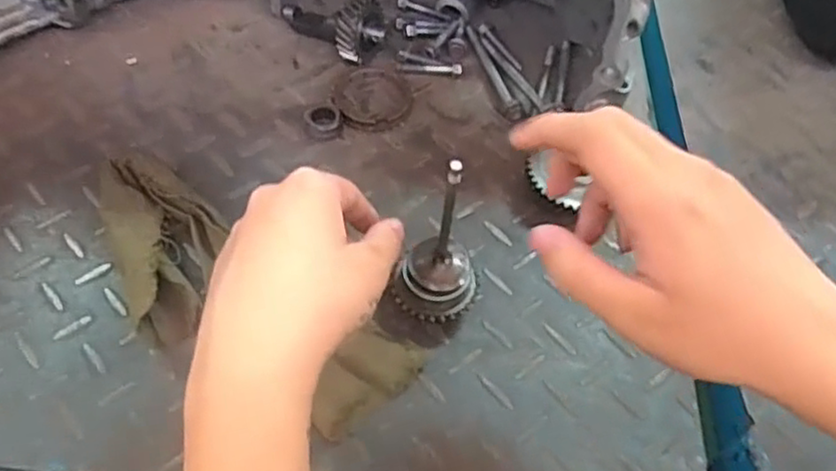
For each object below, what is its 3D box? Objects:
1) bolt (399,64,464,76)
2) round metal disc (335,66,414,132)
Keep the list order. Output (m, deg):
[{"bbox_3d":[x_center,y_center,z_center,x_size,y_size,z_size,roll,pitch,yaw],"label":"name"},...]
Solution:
[{"bbox_3d":[0.011,-0.134,0.543,0.049,0.008,0.009,3,57,-3],"label":"bolt"},{"bbox_3d":[-0.033,-0.108,0.527,0.061,0.006,0.065,2,57,-3],"label":"round metal disc"}]

